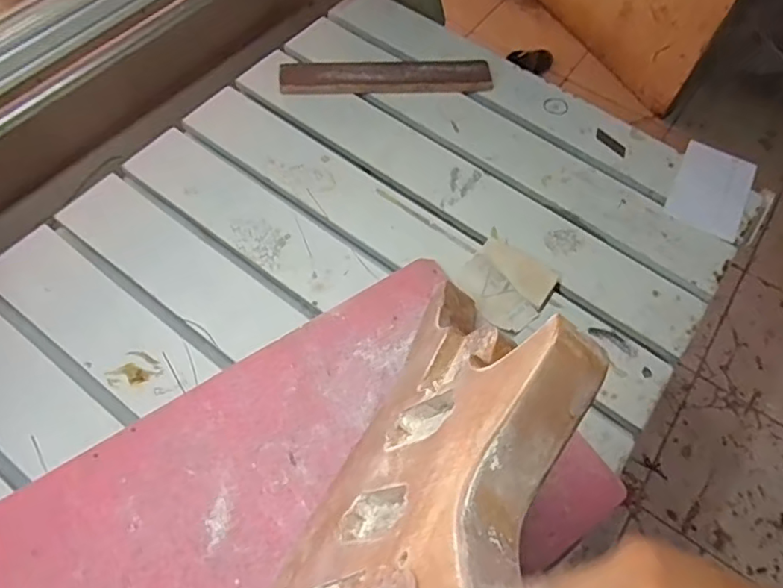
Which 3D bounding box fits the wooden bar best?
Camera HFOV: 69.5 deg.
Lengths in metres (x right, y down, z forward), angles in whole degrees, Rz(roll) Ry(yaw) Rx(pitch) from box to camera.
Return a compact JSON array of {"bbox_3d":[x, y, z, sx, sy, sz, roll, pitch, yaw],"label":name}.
[{"bbox_3d":[-0.006,-0.311,0.818,0.301,0.024,0.048,-3,61,-5],"label":"wooden bar"}]

